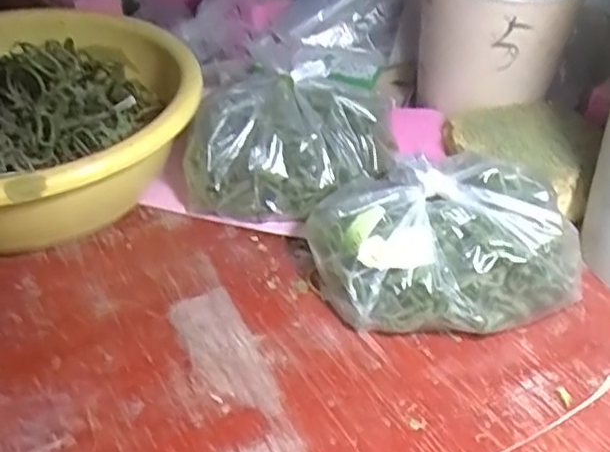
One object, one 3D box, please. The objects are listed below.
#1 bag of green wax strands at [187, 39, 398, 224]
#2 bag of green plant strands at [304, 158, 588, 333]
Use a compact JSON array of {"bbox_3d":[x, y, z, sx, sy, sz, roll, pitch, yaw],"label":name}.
[{"bbox_3d":[-0.009,-0.055,0.420,0.135,0.090,0.080,-1,39,-5],"label":"bag of green wax strands"},{"bbox_3d":[0.074,0.008,0.364,0.130,0.066,0.102,-11,41,-16],"label":"bag of green plant strands"}]

